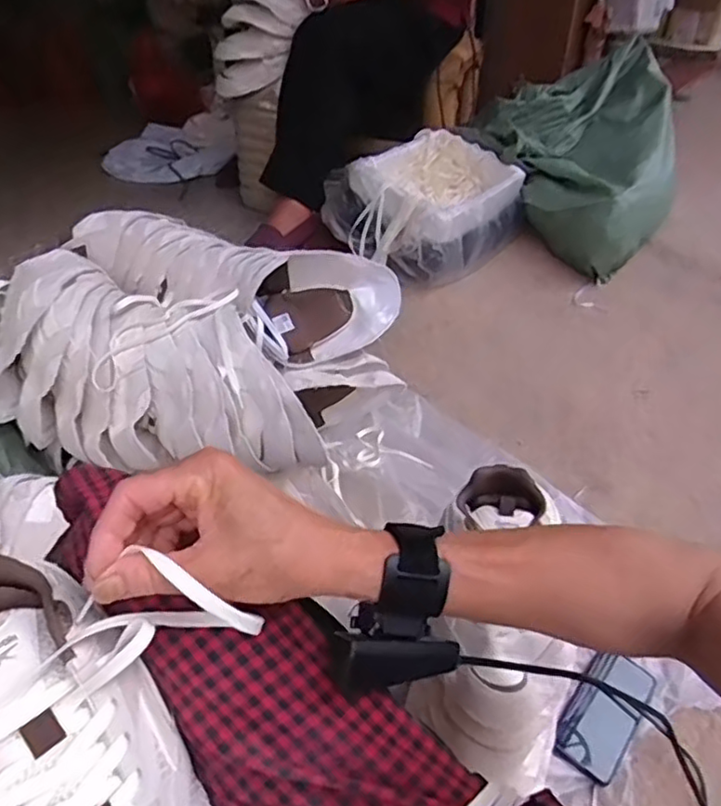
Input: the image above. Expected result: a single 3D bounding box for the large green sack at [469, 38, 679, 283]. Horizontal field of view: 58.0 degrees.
[{"bbox_3d":[0.490,-0.563,1.512,0.417,0.328,0.470,4,40,3],"label":"large green sack"}]

